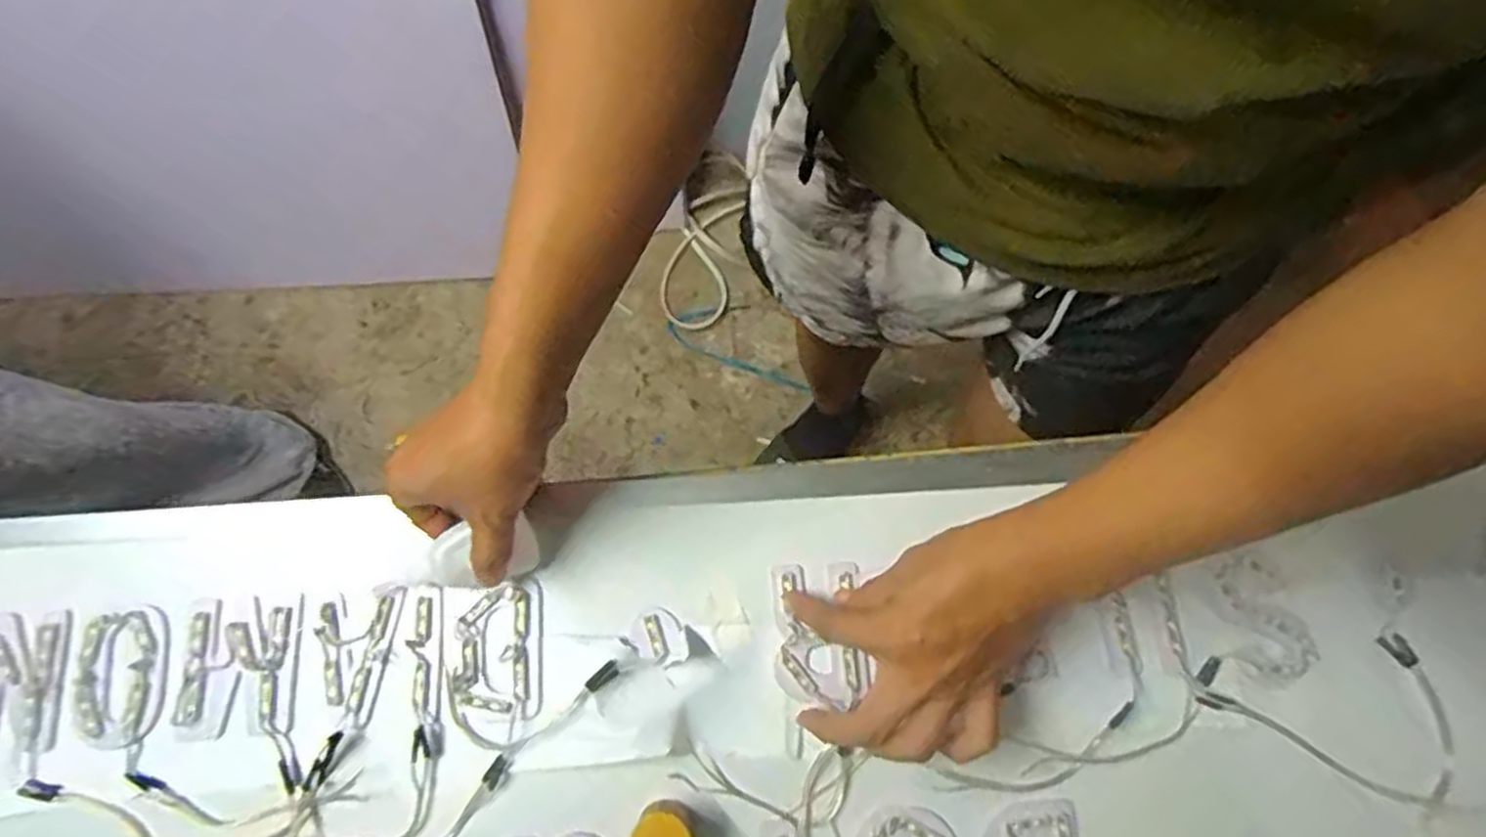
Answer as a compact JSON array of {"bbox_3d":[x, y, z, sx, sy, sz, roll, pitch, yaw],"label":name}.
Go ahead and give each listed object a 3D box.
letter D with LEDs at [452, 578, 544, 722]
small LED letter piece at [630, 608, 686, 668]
[{"bbox_3d":[-0.152,0.142,0.486,0.053,0.004,0.080,0,76,-1],"label":"letter D with LEDs"},{"bbox_3d":[-0.053,0.136,0.486,0.030,0.004,0.035,-24,77,-6],"label":"small LED letter piece"}]

